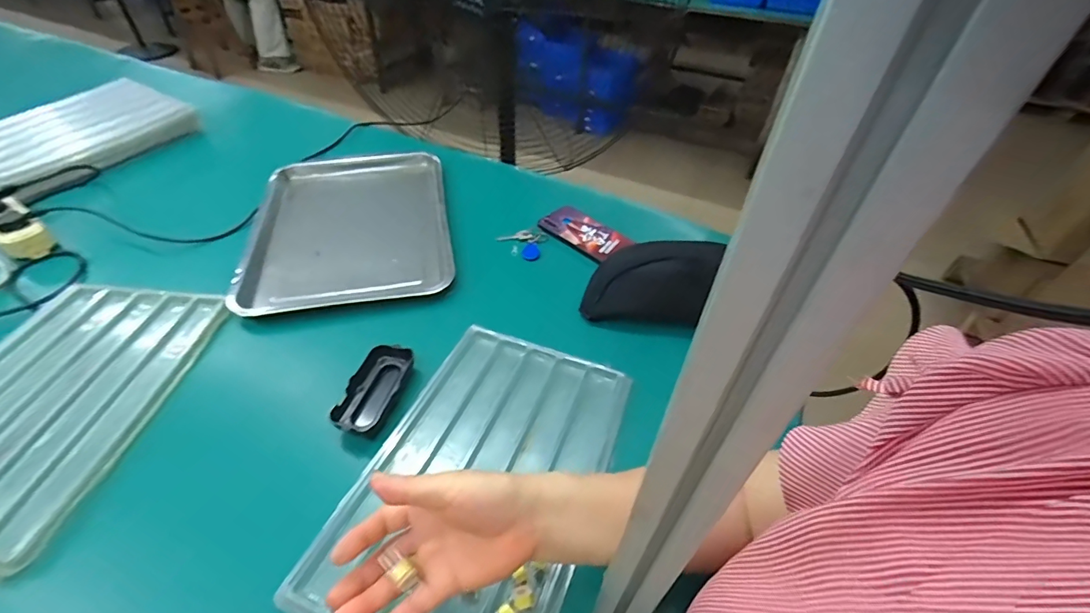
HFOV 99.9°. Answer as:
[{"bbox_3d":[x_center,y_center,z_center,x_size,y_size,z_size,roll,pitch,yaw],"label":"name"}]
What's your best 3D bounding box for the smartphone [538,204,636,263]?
[{"bbox_3d":[0.060,-0.119,0.729,0.144,0.015,0.073,34,52,29],"label":"smartphone"}]

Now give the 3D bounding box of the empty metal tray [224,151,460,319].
[{"bbox_3d":[-0.301,-0.139,0.726,0.285,0.030,0.361,-7,44,-10],"label":"empty metal tray"}]

